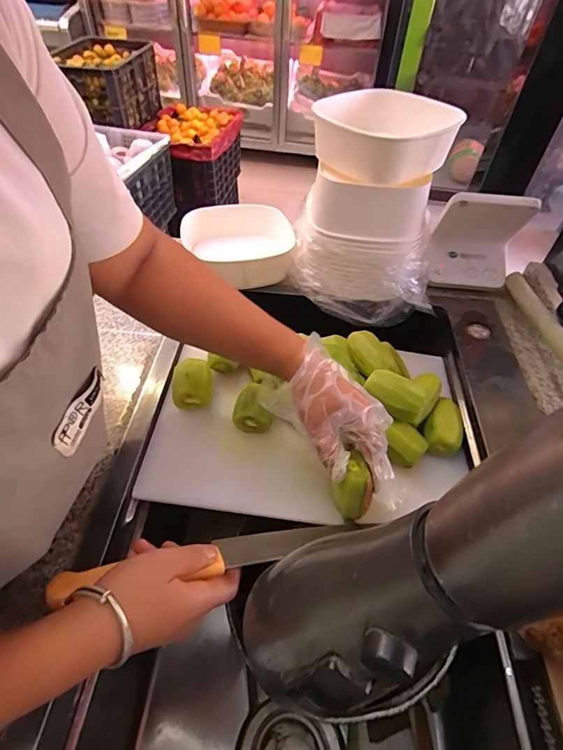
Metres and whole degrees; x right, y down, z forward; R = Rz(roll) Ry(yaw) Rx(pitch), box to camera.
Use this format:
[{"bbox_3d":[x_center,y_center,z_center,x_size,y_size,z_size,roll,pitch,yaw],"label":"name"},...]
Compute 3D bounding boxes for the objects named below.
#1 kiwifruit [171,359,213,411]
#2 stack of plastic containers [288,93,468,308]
[{"bbox_3d":[-0.104,0.017,0.475,0.045,0.050,0.055,-8,50,-10],"label":"kiwifruit"},{"bbox_3d":[0.123,-0.239,0.576,0.181,0.227,0.214,14,50,9],"label":"stack of plastic containers"}]

